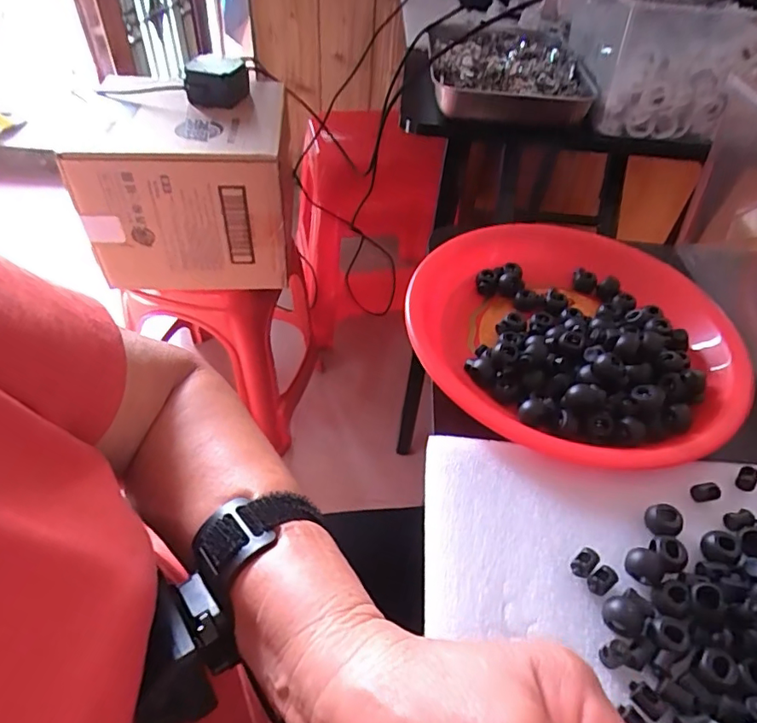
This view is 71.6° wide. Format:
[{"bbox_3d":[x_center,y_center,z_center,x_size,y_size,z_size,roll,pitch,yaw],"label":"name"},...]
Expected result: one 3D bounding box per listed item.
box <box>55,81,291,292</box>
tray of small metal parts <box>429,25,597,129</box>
[{"bbox_3d":[-0.284,-0.282,0.833,0.276,0.219,0.249,0,48,-5],"label":"box"},{"bbox_3d":[0.164,-0.375,0.682,0.196,0.044,0.212,4,48,-2],"label":"tray of small metal parts"}]

